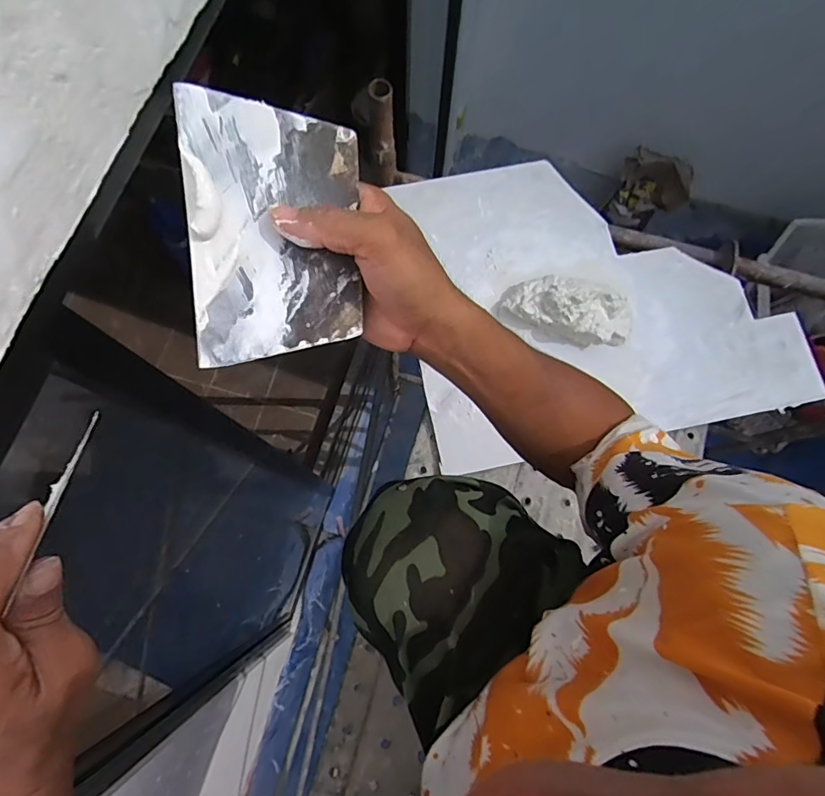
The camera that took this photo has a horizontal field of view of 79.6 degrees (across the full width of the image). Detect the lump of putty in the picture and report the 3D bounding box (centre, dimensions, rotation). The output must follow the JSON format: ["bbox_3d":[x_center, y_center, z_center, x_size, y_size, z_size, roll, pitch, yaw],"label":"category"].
[{"bbox_3d":[0.235,-0.142,0.738,0.196,0.060,0.108,20,75,4],"label":"lump of putty"}]

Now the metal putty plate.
[{"bbox_3d":[-0.075,-0.092,0.277,0.091,0.008,0.137,-4,102,-15],"label":"metal putty plate"}]

